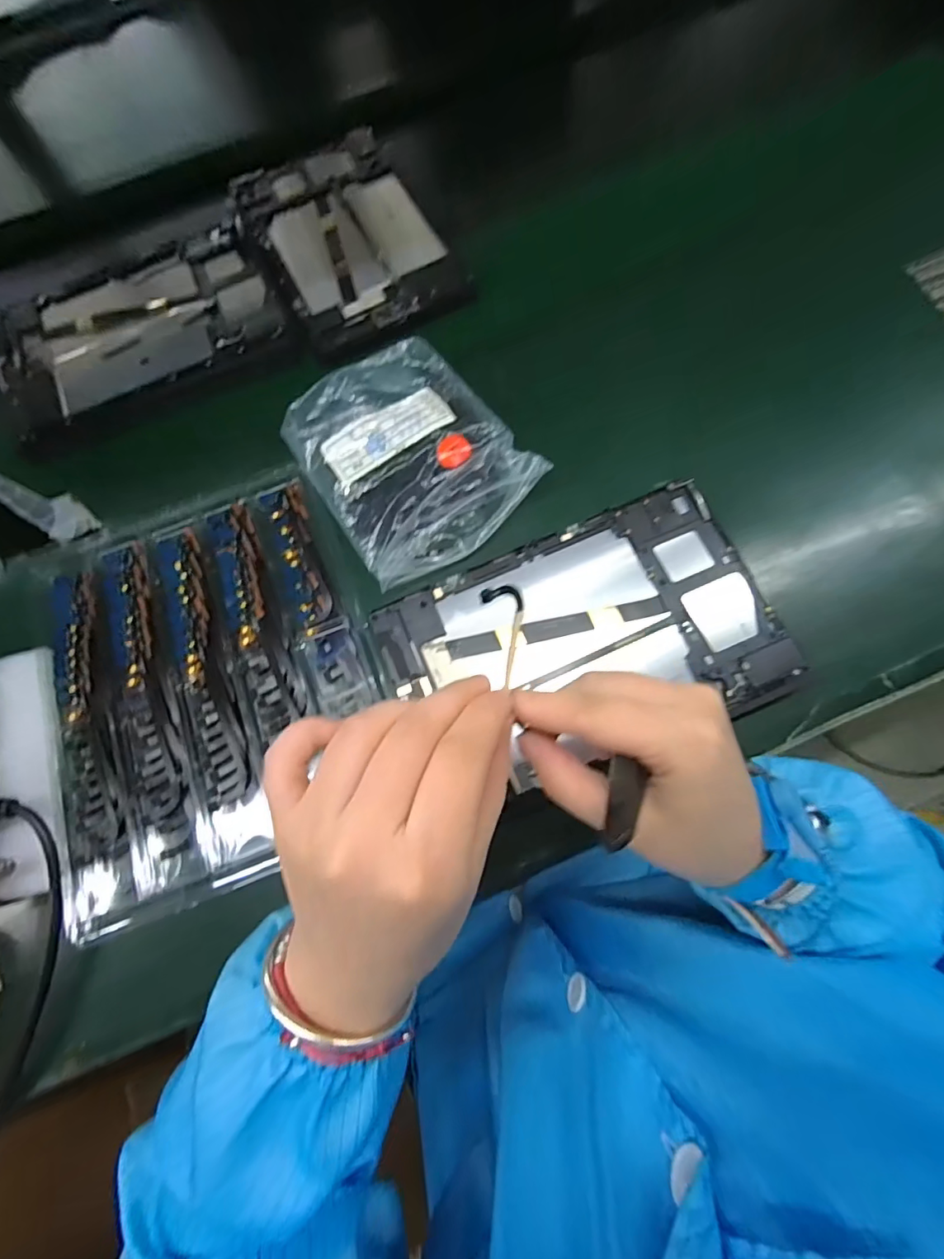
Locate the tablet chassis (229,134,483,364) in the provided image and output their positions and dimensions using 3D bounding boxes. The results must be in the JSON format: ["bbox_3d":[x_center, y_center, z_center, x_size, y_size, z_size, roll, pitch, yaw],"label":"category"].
[{"bbox_3d":[-0.108,-0.342,0.438,0.143,0.012,0.232,-27,77,-5],"label":"tablet chassis"}]

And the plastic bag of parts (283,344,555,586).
[{"bbox_3d":[-0.046,-0.131,0.364,0.139,0.032,0.167,-33,78,-6],"label":"plastic bag of parts"}]

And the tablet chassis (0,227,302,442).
[{"bbox_3d":[-0.273,-0.253,0.414,0.225,0.017,0.140,-26,77,-5],"label":"tablet chassis"}]

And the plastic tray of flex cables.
[{"bbox_3d":[-0.178,0.033,0.339,0.215,0.012,0.258,-19,76,-3],"label":"plastic tray of flex cables"}]

